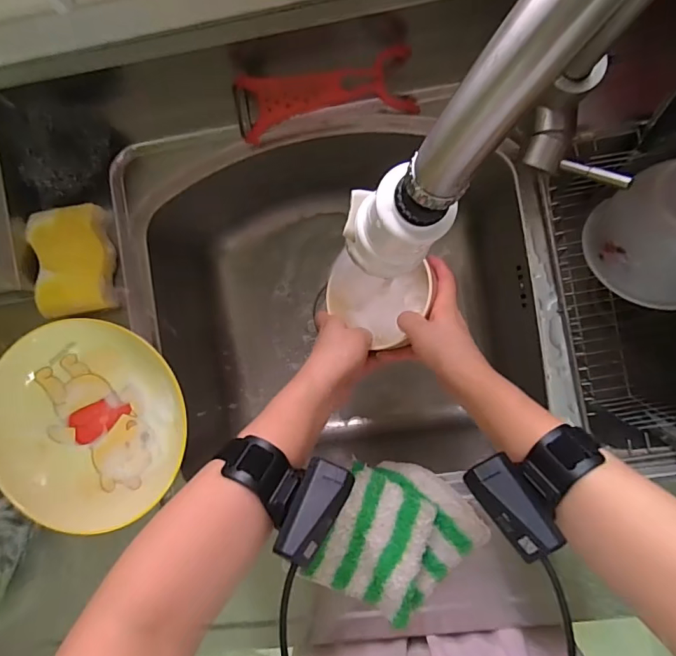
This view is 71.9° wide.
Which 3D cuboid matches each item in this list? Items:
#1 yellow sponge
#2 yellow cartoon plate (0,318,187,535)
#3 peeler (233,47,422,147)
[{"bbox_3d":[-0.262,-0.066,0.461,0.070,0.027,0.103,-6,90,4],"label":"yellow sponge"},{"bbox_3d":[-0.242,0.095,0.459,0.192,0.035,0.197,0,90,4],"label":"yellow cartoon plate"},{"bbox_3d":[-0.015,-0.219,0.443,0.171,0.038,0.052,-5,90,4],"label":"peeler"}]

